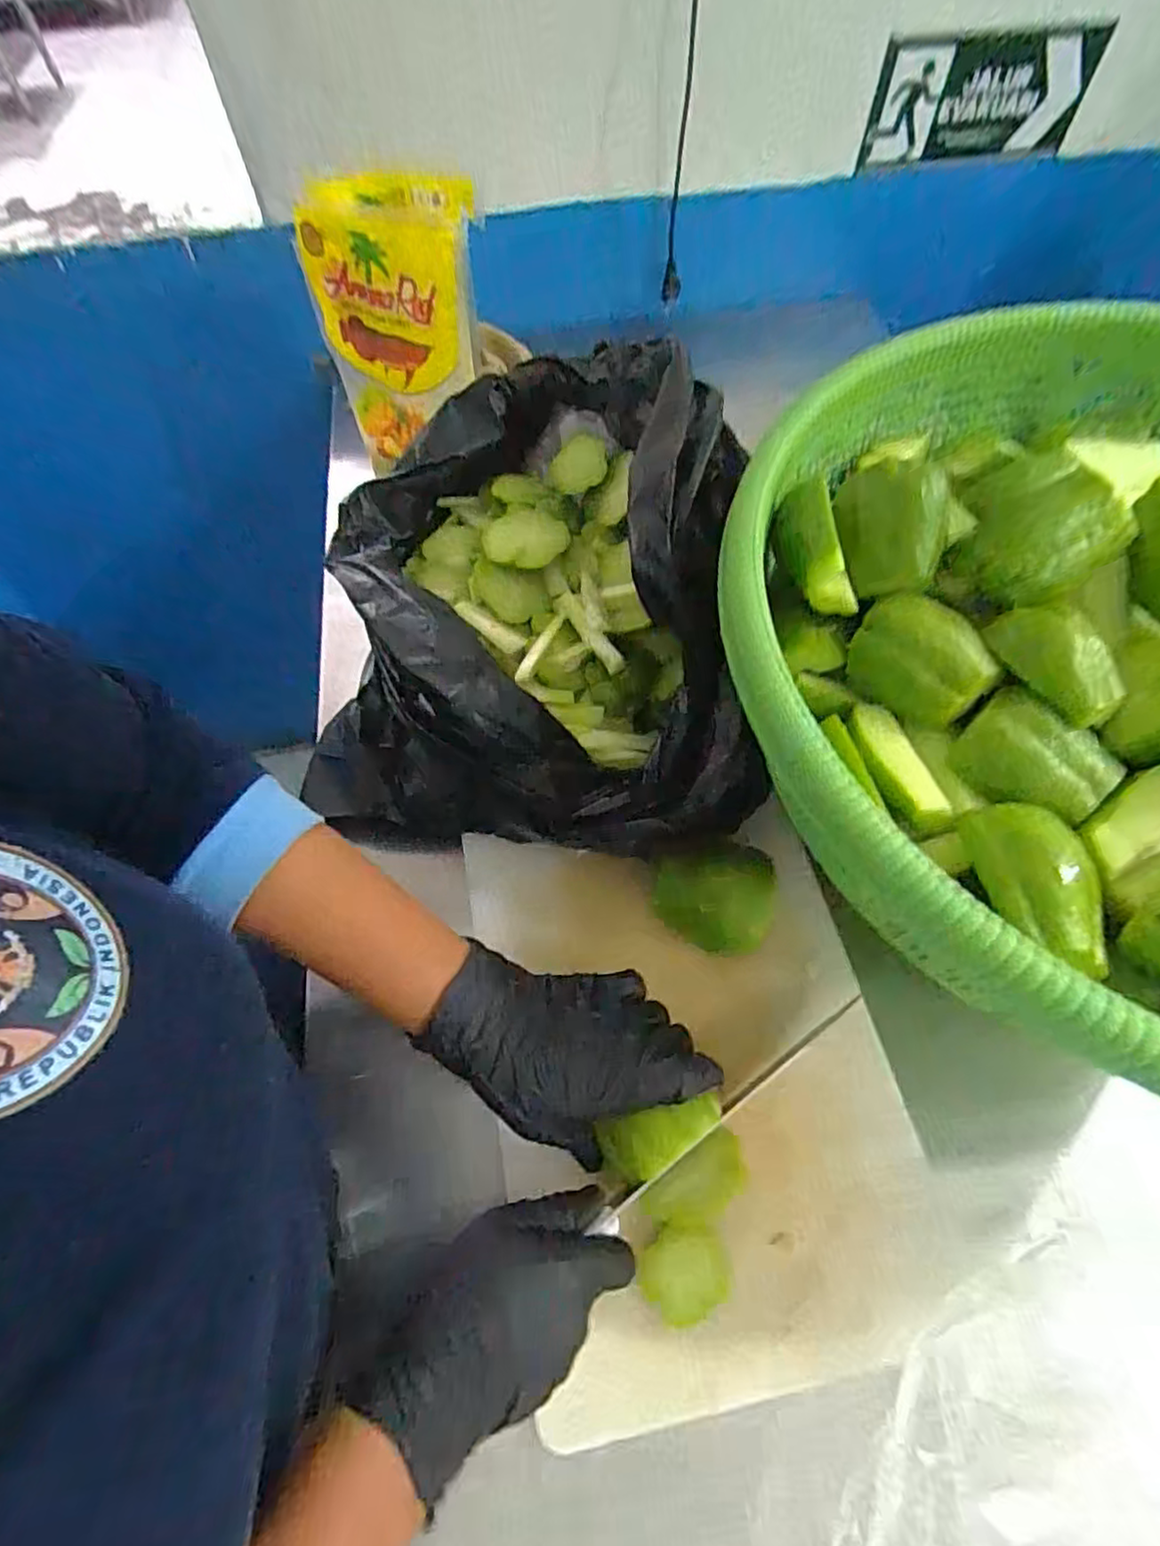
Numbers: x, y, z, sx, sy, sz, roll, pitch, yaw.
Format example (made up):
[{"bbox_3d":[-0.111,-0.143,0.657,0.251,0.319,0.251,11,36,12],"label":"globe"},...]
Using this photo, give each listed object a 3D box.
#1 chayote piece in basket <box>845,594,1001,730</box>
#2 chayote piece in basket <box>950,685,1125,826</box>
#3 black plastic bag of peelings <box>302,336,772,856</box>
[{"bbox_3d":[0.177,-0.059,0.352,0.044,0.040,0.071,-39,67,-19],"label":"chayote piece in basket"},{"bbox_3d":[0.221,-0.004,0.337,0.064,0.032,0.050,41,83,2],"label":"chayote piece in basket"},{"bbox_3d":[-0.047,-0.133,0.486,0.283,0.196,0.376,-6,60,-2],"label":"black plastic bag of peelings"}]

